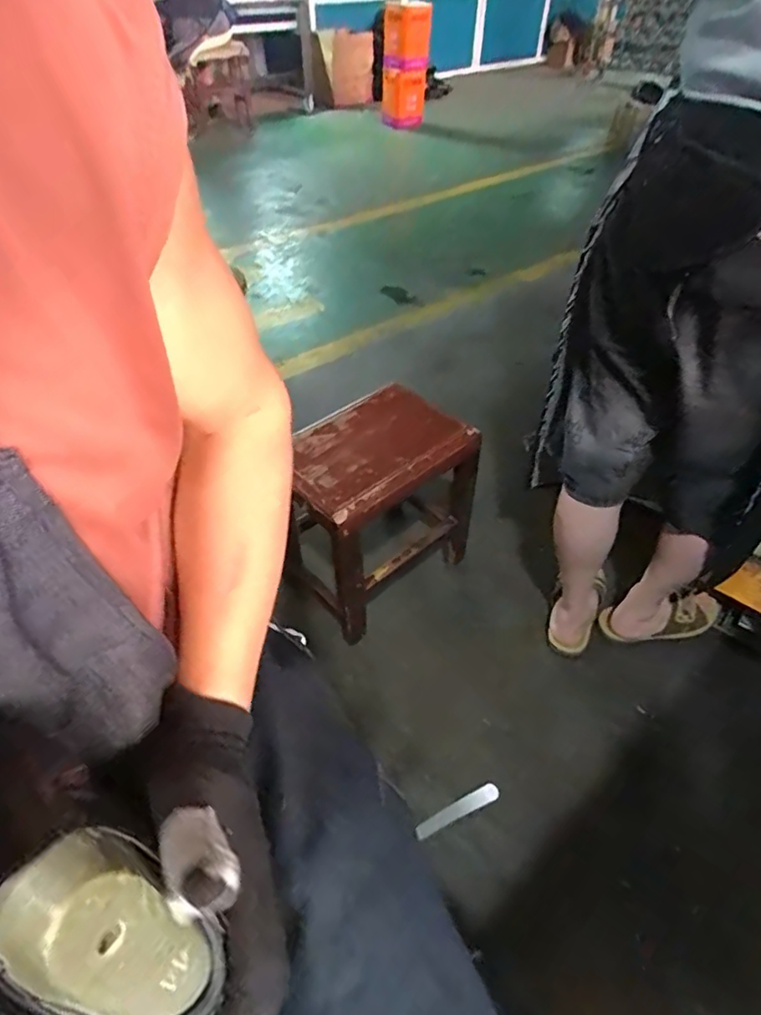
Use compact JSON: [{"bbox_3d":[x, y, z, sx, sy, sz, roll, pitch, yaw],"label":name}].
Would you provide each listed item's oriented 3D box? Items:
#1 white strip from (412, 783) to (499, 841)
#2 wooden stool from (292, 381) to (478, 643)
[{"bbox_3d":[0.058,0.233,0.434,0.009,0.085,0.011,24,33,-35],"label":"white strip"},{"bbox_3d":[-0.011,-0.004,1.179,0.369,0.381,0.246,-33,54,-29],"label":"wooden stool"}]

